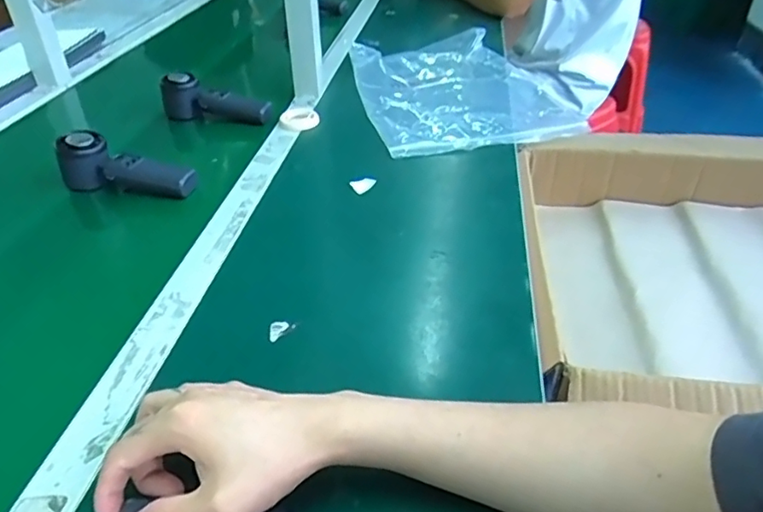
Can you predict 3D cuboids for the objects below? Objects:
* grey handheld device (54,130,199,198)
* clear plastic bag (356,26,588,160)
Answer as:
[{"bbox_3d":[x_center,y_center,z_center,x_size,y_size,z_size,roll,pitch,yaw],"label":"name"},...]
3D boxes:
[{"bbox_3d":[-0.302,-0.106,0.688,0.164,0.061,0.040,8,38,10],"label":"grey handheld device"},{"bbox_3d":[0.109,-0.278,0.927,0.298,0.047,0.397,-11,35,-12],"label":"clear plastic bag"}]

